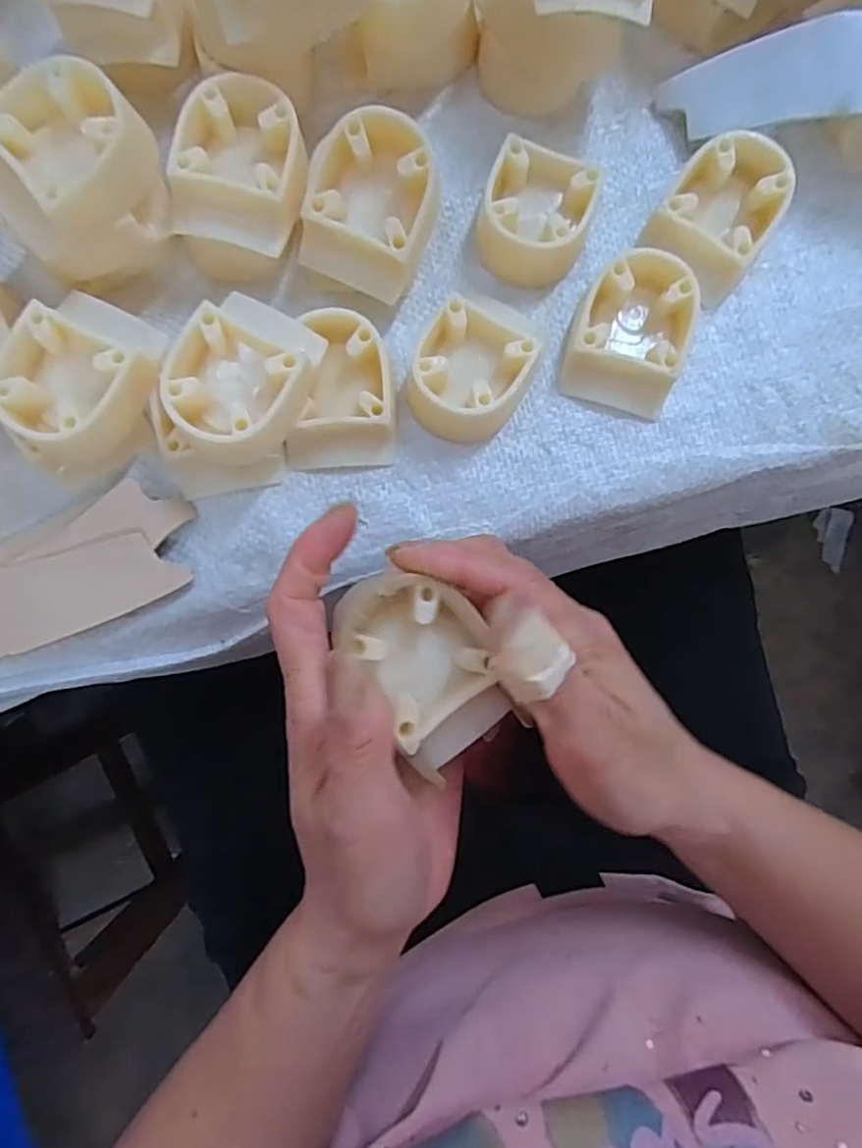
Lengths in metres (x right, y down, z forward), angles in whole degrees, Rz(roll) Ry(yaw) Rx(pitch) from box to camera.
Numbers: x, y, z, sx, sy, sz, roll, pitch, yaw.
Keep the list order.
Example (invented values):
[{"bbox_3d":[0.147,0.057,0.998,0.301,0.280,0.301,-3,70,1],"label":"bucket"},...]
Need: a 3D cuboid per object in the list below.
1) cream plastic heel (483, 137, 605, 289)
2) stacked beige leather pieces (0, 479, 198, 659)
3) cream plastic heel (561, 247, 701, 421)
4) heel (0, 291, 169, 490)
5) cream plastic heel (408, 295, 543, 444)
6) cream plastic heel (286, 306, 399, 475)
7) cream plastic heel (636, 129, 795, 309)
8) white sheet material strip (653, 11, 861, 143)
[{"bbox_3d":[0.044,-0.152,0.268,0.045,0.021,0.048,20,87,1],"label":"cream plastic heel"},{"bbox_3d":[-0.178,0.010,0.259,0.162,0.011,0.047,-21,84,-1],"label":"stacked beige leather pieces"},{"bbox_3d":[0.084,-0.100,0.262,0.048,0.025,0.056,21,87,1],"label":"cream plastic heel"},{"bbox_3d":[-0.138,-0.073,0.251,0.050,0.039,0.070,31,87,3],"label":"heel"},{"bbox_3d":[0.018,-0.089,0.263,0.045,0.023,0.062,24,87,1],"label":"cream plastic heel"},{"bbox_3d":[-0.039,-0.076,0.261,0.045,0.024,0.057,-3,86,0],"label":"cream plastic heel"},{"bbox_3d":[0.121,-0.152,0.265,0.045,0.025,0.054,34,87,2],"label":"cream plastic heel"},{"bbox_3d":[0.166,-0.200,0.251,0.137,0.018,0.034,12,84,20],"label":"white sheet material strip"}]

